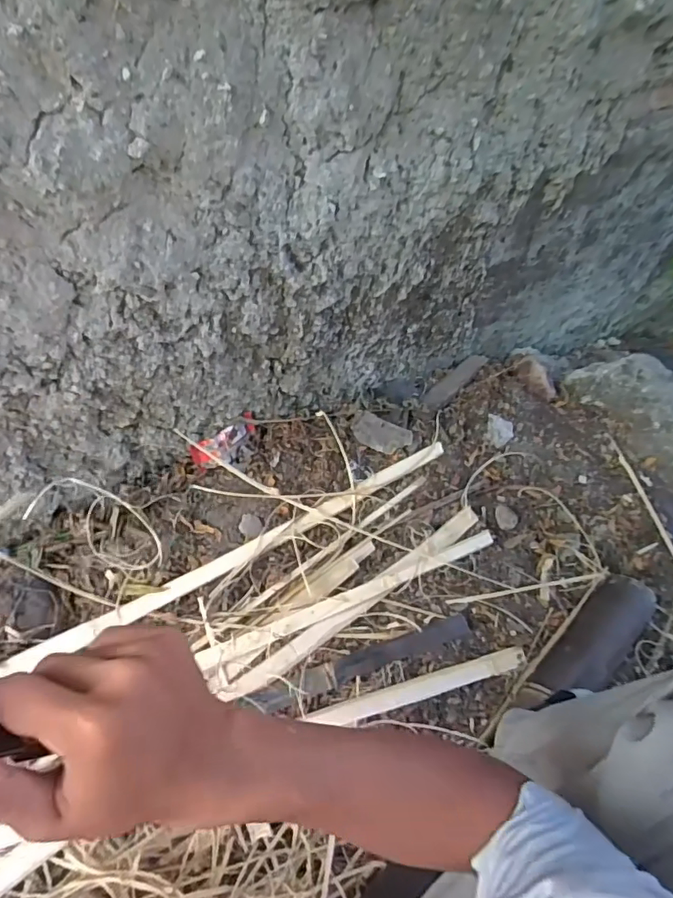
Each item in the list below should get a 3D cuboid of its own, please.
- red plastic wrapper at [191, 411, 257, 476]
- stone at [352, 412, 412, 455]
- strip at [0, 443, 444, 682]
[{"bbox_3d":[-0.191,-0.013,0.871,0.050,0.063,0.123,12,38,38],"label":"red plastic wrapper"},{"bbox_3d":[0.080,-0.023,0.946,0.110,0.023,0.064,27,55,15],"label":"stone"},{"bbox_3d":[-0.181,0.180,0.794,0.870,0.027,0.037,-24,59,-22],"label":"strip"}]

